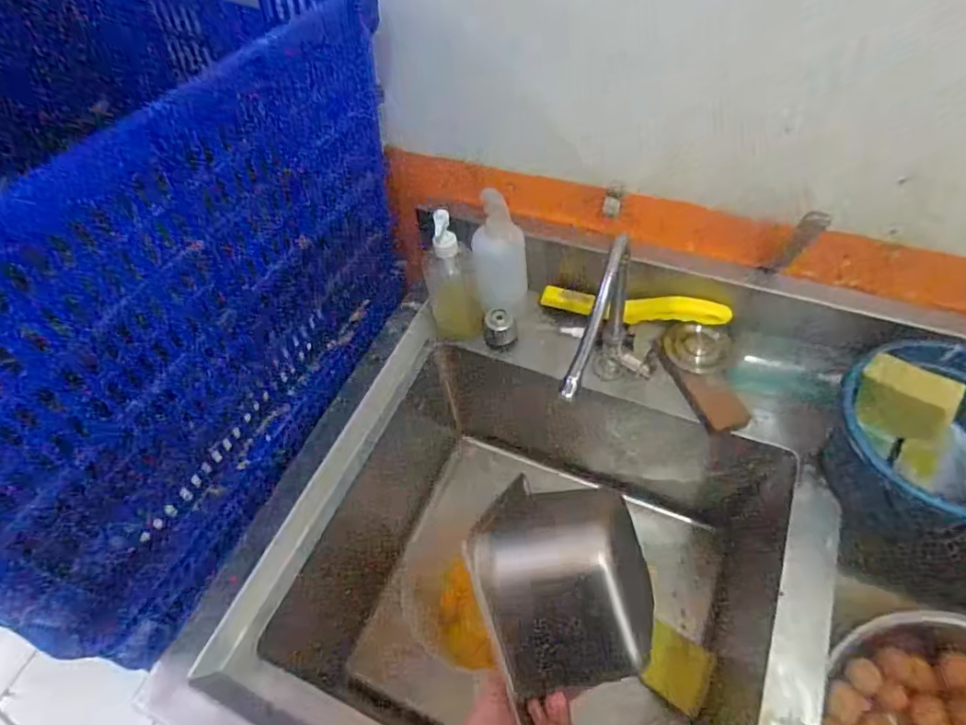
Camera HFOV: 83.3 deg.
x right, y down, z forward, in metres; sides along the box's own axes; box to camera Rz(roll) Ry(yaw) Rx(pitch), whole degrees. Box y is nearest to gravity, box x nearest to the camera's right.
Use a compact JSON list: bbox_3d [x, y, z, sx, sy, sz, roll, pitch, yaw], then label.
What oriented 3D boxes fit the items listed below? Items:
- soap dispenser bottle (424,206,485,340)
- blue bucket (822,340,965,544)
[{"bbox_3d":[-0.042,-0.114,0.742,0.070,0.212,0.048,-11,56,-3],"label":"soap dispenser bottle"},{"bbox_3d":[0.458,0.081,0.553,0.184,0.107,0.176,-12,56,-3],"label":"blue bucket"}]

